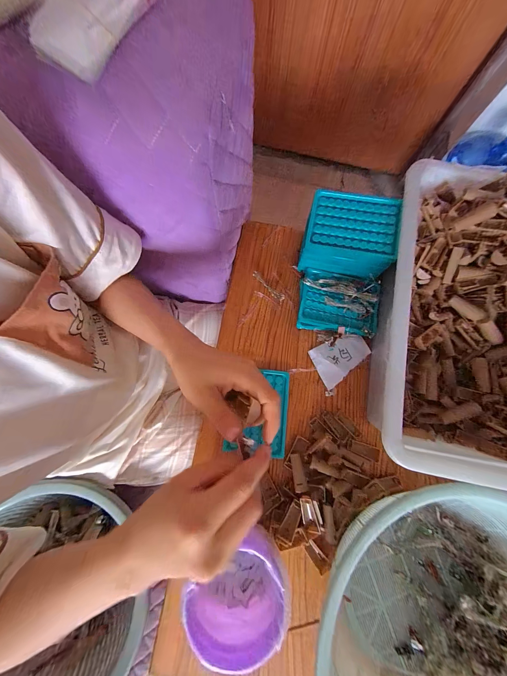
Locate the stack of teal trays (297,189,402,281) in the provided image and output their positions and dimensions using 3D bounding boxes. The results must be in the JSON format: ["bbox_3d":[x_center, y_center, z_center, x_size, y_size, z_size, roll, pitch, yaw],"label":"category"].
[{"bbox_3d":[0.148,-0.162,0.375,0.130,0.094,0.094,14,79,2],"label":"stack of teal trays"}]

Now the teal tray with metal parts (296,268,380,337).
[{"bbox_3d":[0.142,-0.063,0.379,0.132,0.044,0.101,9,79,1],"label":"teal tray with metal parts"}]

